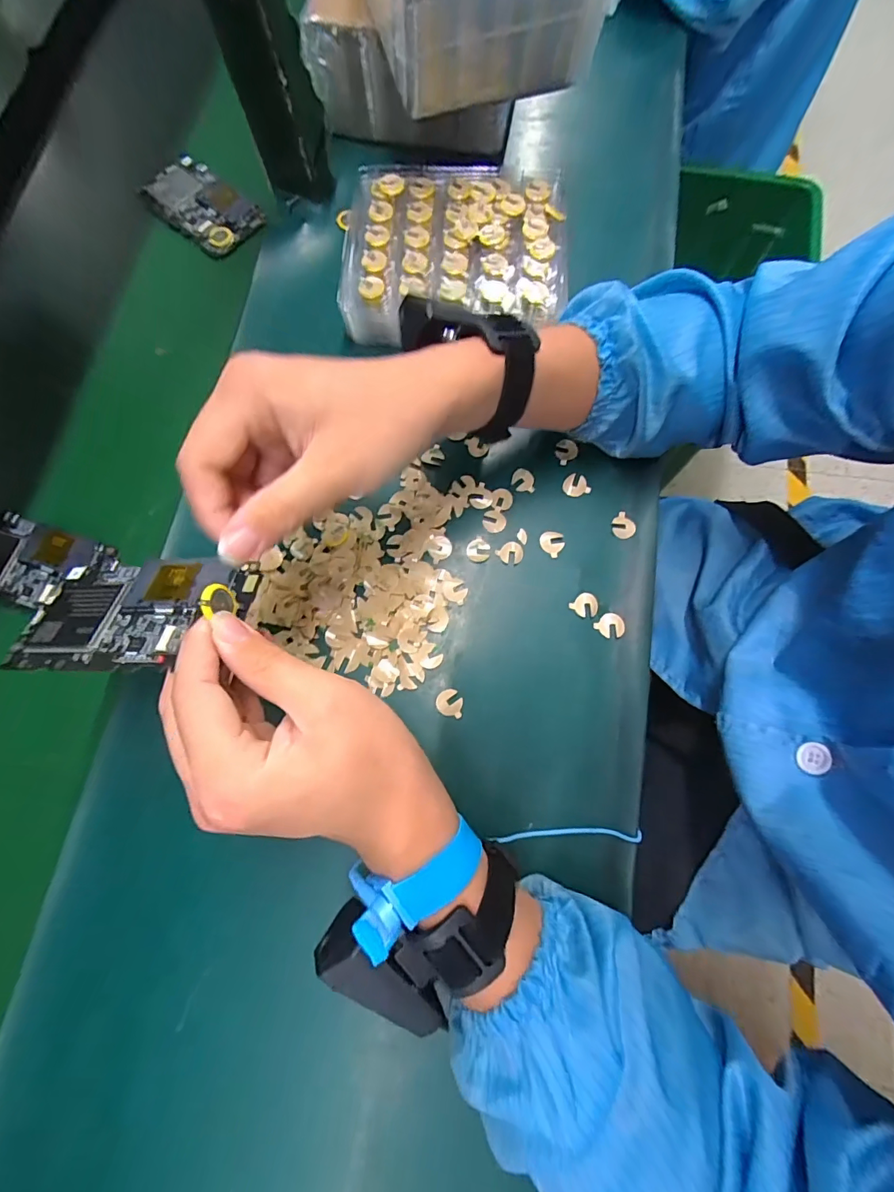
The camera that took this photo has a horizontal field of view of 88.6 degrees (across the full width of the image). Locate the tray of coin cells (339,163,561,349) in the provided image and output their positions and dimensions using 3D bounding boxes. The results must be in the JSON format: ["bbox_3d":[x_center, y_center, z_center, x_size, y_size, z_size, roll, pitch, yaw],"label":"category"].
[{"bbox_3d":[0.006,-0.279,0.374,0.173,0.037,0.144,3,78,5],"label":"tray of coin cells"}]

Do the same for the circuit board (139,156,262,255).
[{"bbox_3d":[-0.234,-0.371,0.435,0.120,0.014,0.064,42,84,12],"label":"circuit board"}]

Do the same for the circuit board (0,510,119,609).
[{"bbox_3d":[-0.322,-0.027,0.353,0.122,0.008,0.062,18,79,8],"label":"circuit board"}]

